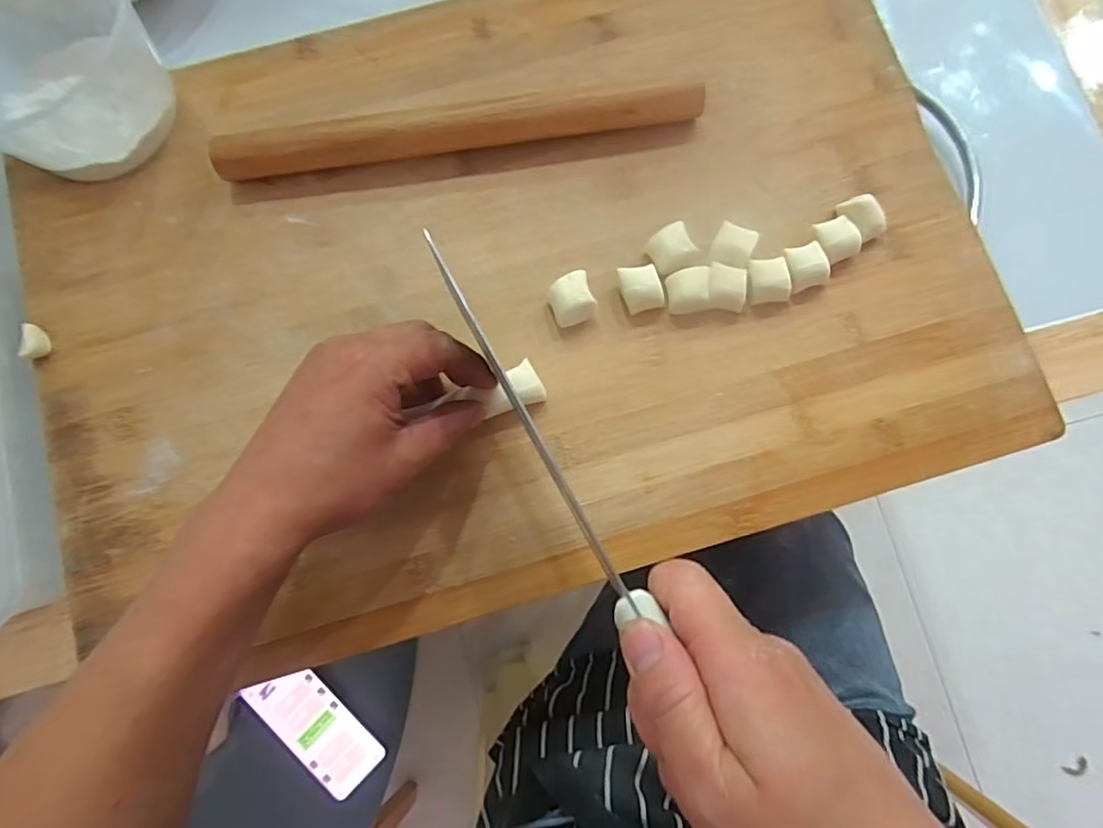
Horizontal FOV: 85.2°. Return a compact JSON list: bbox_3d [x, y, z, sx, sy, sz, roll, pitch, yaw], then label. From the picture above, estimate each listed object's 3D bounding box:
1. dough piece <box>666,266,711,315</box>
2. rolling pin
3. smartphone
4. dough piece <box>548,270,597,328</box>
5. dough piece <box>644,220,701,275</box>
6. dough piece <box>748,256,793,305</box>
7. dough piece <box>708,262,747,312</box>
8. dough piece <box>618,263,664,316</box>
[{"bbox_3d":[0.080,-0.072,0.356,0.023,0.017,0.026,-4,80,0],"label":"dough piece"},{"bbox_3d":[-0.057,-0.177,0.374,0.293,0.028,0.025,-7,80,-1],"label":"rolling pin"},{"bbox_3d":[-0.241,0.317,0.608,0.076,0.010,0.143,-44,83,-3],"label":"smartphone"},{"bbox_3d":[0.012,-0.067,0.357,0.026,0.021,0.026,-24,80,-4],"label":"dough piece"},{"bbox_3d":[0.071,-0.098,0.363,0.027,0.021,0.024,-33,81,-5],"label":"dough piece"},{"bbox_3d":[0.127,-0.077,0.355,0.024,0.016,0.024,-6,80,-1],"label":"dough piece"},{"bbox_3d":[0.103,-0.073,0.355,0.022,0.017,0.024,4,80,1],"label":"dough piece"},{"bbox_3d":[0.053,-0.073,0.358,0.023,0.018,0.025,-13,80,-2],"label":"dough piece"}]

